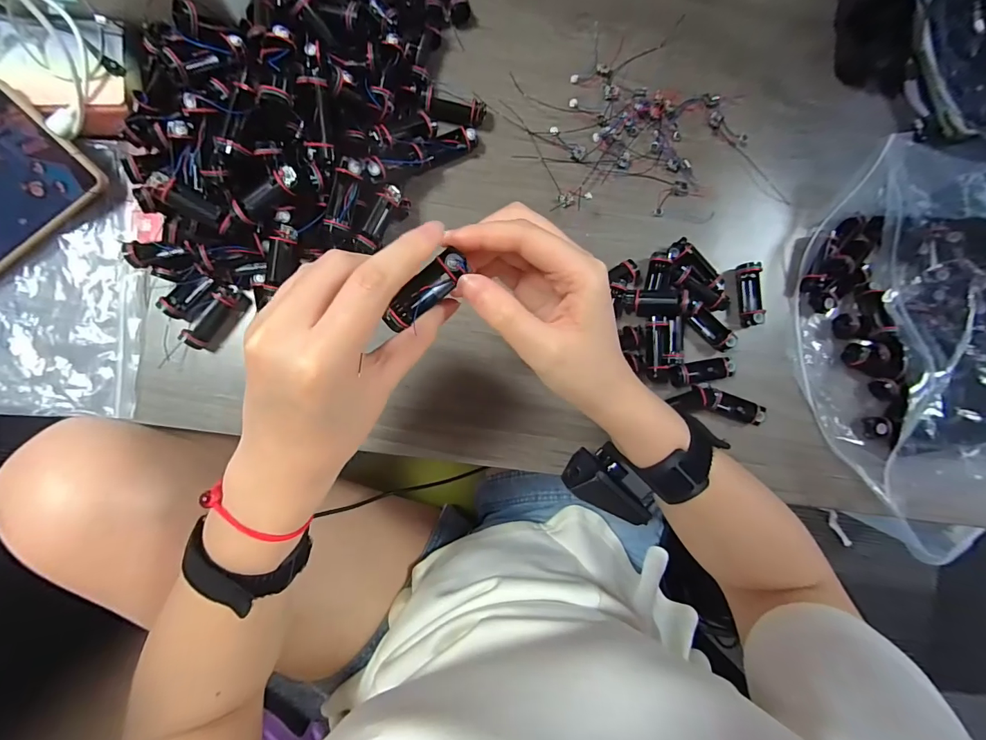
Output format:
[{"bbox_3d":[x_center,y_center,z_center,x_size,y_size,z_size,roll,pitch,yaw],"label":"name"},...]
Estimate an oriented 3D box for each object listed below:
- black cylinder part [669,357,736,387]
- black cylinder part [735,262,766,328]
[{"bbox_3d":[0.165,0.001,0.332,0.046,0.015,0.017,-10,88,-6],"label":"black cylinder part"},{"bbox_3d":[0.207,-0.060,0.337,0.017,0.017,0.049,-5,88,-6],"label":"black cylinder part"}]

